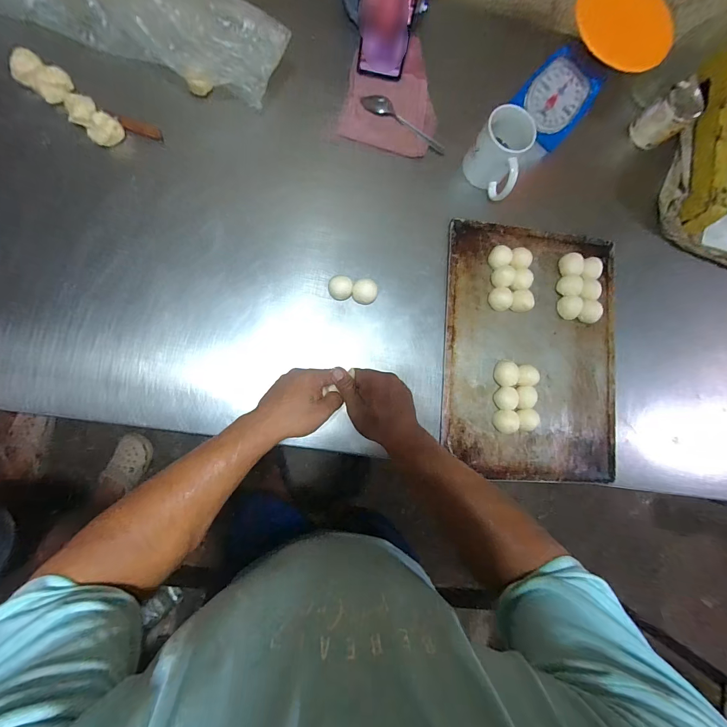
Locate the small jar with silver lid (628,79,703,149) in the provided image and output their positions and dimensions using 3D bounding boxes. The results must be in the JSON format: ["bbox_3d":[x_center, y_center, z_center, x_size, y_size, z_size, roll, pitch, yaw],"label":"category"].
[{"bbox_3d":[0.575,-0.467,0.641,0.078,0.078,0.068,-36,91,-8],"label":"small jar with silver lid"}]

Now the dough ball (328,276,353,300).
[{"bbox_3d":[-0.038,-0.125,0.561,0.039,0.027,0.036,0,86,-7],"label":"dough ball"}]

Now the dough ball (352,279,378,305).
[{"bbox_3d":[0.002,-0.119,0.565,0.040,0.028,0.039,0,86,-7],"label":"dough ball"}]

